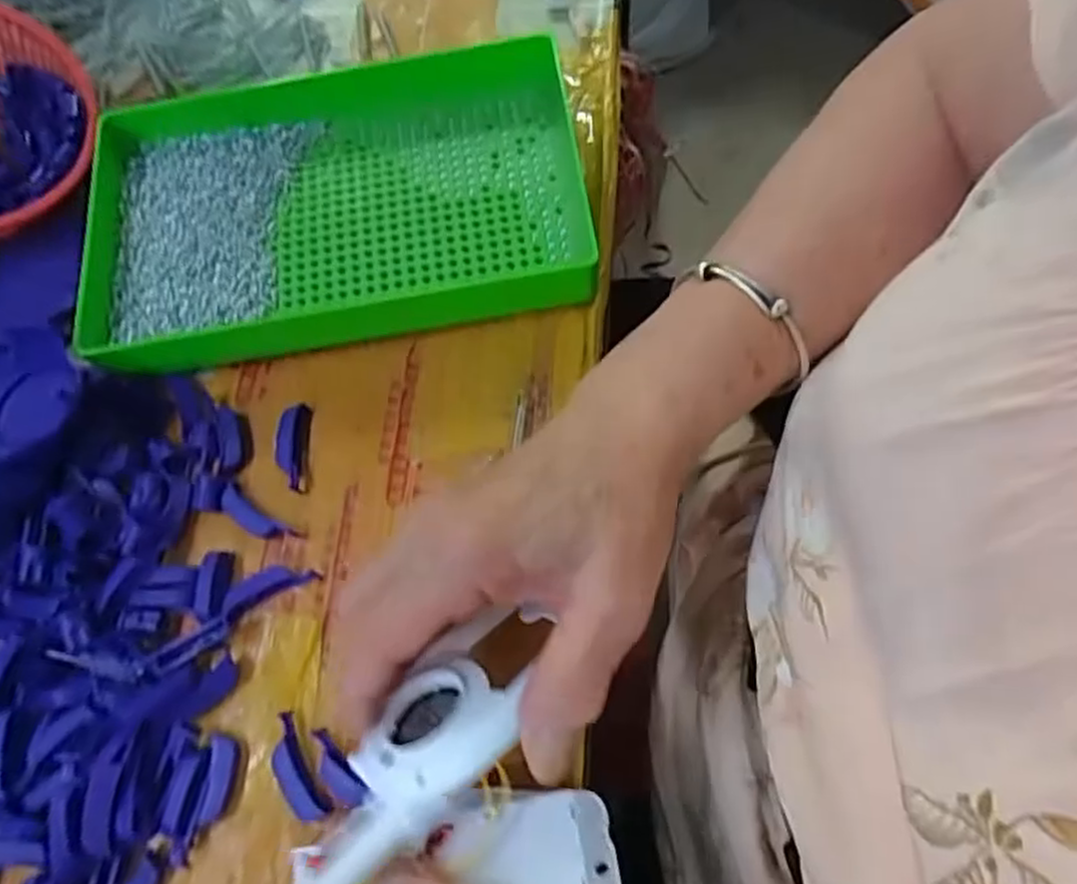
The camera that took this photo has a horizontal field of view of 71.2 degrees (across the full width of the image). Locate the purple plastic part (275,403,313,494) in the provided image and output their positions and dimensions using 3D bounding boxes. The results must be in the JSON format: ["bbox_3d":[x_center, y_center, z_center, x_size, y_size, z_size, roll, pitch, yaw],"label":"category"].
[{"bbox_3d":[-0.114,0.003,0.349,0.016,0.005,0.042,-6,67,4],"label":"purple plastic part"}]

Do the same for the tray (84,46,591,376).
[{"bbox_3d":[-0.104,-0.117,0.376,0.246,0.039,0.146,-9,69,-2],"label":"tray"}]

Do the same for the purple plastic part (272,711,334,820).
[{"bbox_3d":[-0.096,0.129,0.297,0.014,0.010,0.042,-29,67,-7],"label":"purple plastic part"}]

